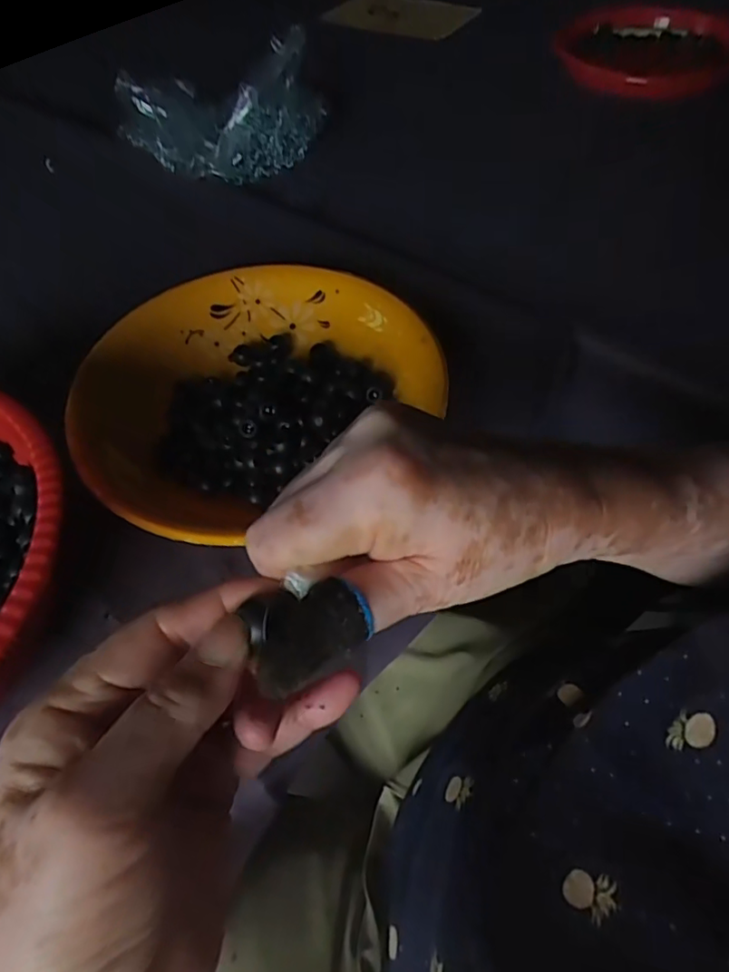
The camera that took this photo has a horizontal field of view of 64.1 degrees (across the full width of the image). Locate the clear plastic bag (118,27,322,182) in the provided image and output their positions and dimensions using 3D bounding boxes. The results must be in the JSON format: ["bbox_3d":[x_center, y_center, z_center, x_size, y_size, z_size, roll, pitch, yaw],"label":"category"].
[{"bbox_3d":[-0.144,-0.401,0.607,0.202,0.108,0.137,-11,54,-4],"label":"clear plastic bag"}]

